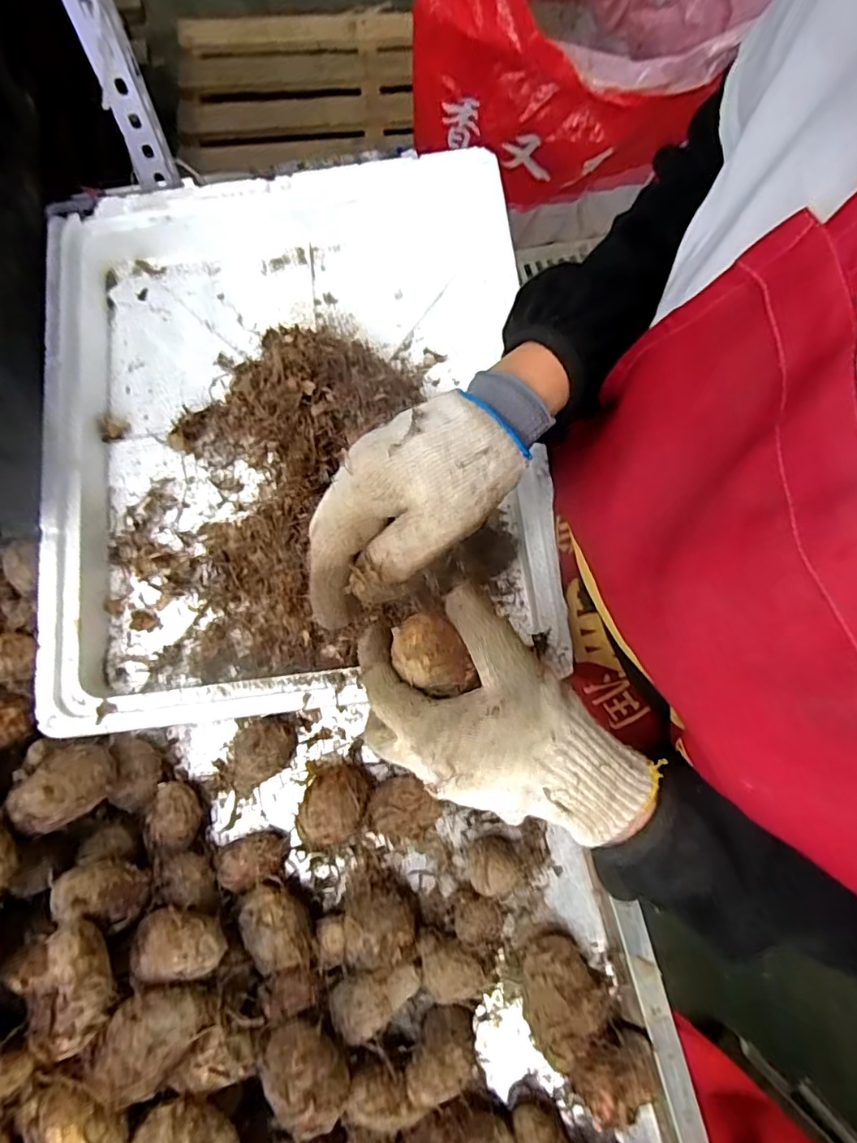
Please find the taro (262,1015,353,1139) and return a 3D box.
[{"bbox_3d":[-0.075,0.309,0.344,0.057,0.038,0.043,35,79,6],"label":"taro"}]

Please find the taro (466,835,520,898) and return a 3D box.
[{"bbox_3d":[0.046,0.212,0.411,0.036,0.036,0.037,0,77,-1],"label":"taro"}]

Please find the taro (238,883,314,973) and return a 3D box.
[{"bbox_3d":[-0.105,0.246,0.394,0.039,0.037,0.054,-33,80,-8],"label":"taro"}]

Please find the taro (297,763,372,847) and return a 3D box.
[{"bbox_3d":[-0.069,0.172,0.412,0.044,0.043,0.060,28,78,5],"label":"taro"}]

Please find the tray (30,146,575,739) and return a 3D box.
[{"bbox_3d":[-0.108,-0.115,0.451,0.386,0.061,0.448,-5,77,-3],"label":"tray"}]

